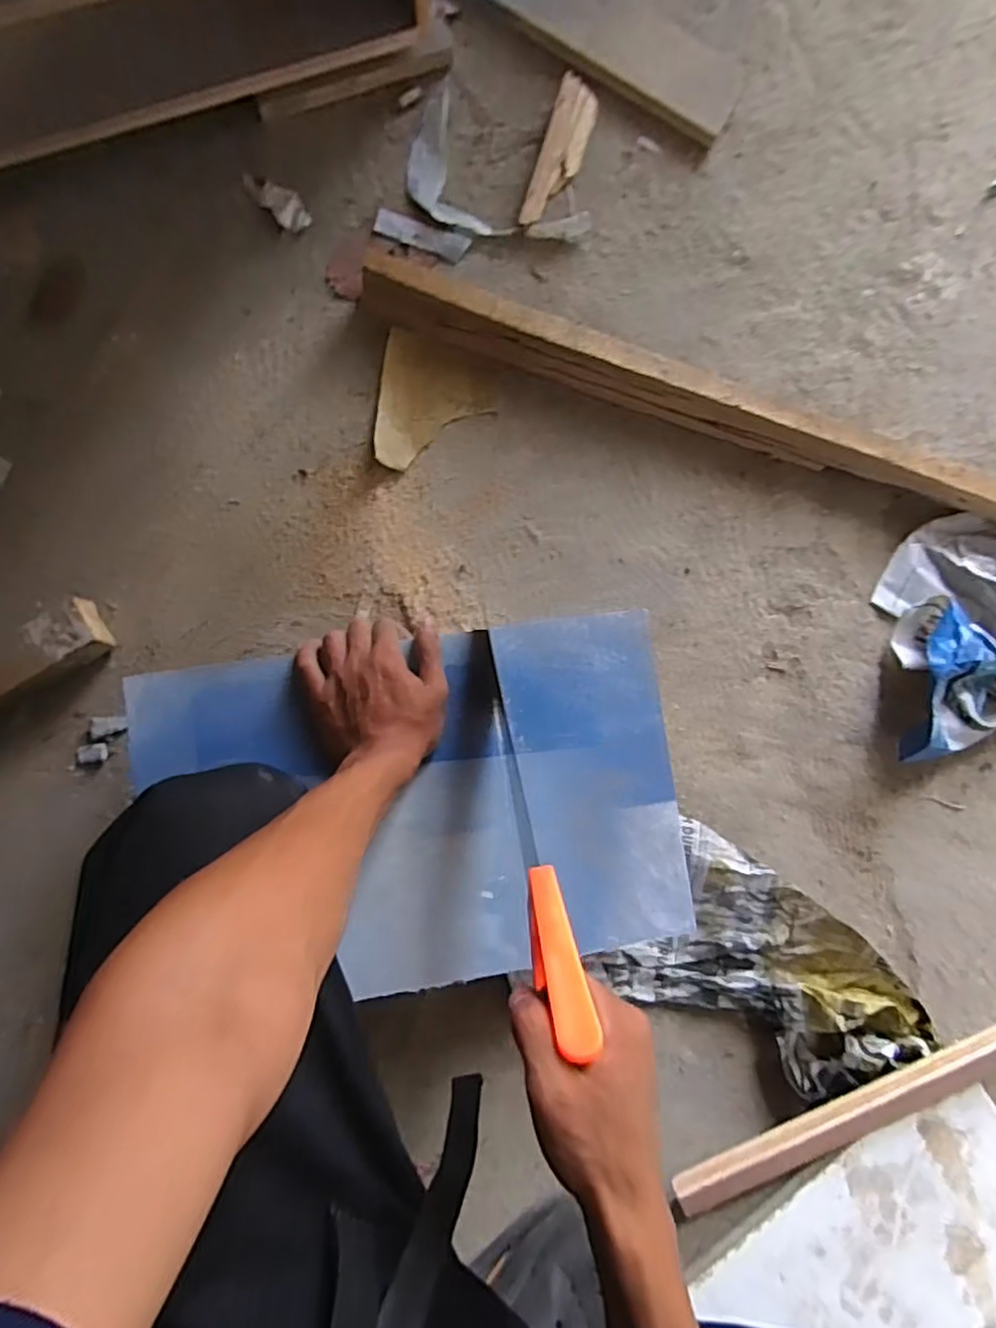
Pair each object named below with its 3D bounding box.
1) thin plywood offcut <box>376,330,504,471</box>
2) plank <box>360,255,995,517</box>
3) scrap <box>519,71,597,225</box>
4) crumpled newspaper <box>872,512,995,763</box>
[{"bbox_3d":[-0.059,-0.246,0.603,0.110,0.009,0.126,9,87,-5],"label":"thin plywood offcut"},{"bbox_3d":[0.248,-0.240,0.617,0.781,0.046,0.040,17,86,-5],"label":"plank"},{"bbox_3d":[0.061,-0.497,0.621,0.042,0.021,0.151,17,86,-5],"label":"scrap"},{"bbox_3d":[0.493,-0.032,0.619,0.198,0.079,0.233,0,88,-6],"label":"crumpled newspaper"}]

